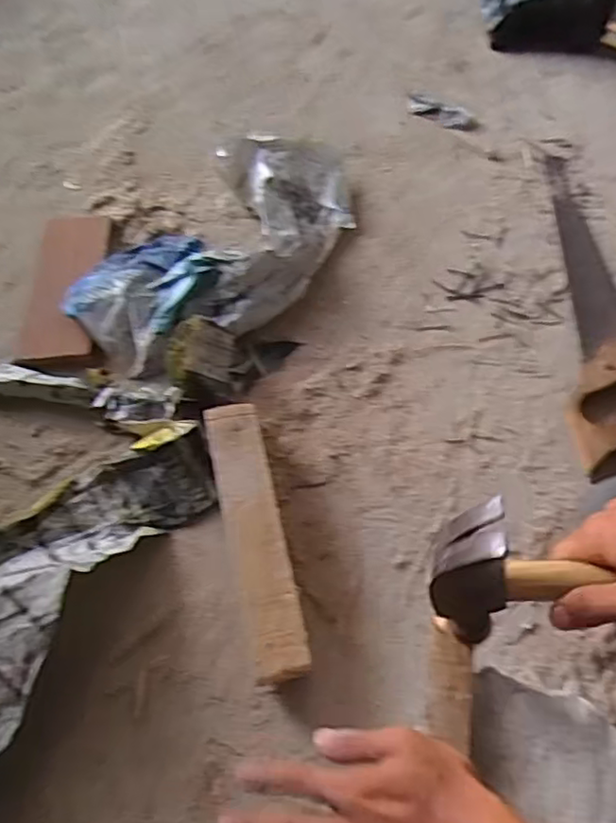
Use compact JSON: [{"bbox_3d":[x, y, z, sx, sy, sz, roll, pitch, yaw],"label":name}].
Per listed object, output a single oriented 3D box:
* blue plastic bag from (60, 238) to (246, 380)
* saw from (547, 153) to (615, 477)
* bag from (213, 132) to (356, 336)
[{"bbox_3d":[-0.170,-0.135,0.701,0.166,0.047,0.137,-37,67,-17],"label":"blue plastic bag"},{"bbox_3d":[0.314,-0.129,0.709,0.097,0.024,0.419,3,61,3],"label":"saw"},{"bbox_3d":[-0.025,-0.213,0.748,0.149,0.059,0.278,-3,61,0],"label":"bag"}]

